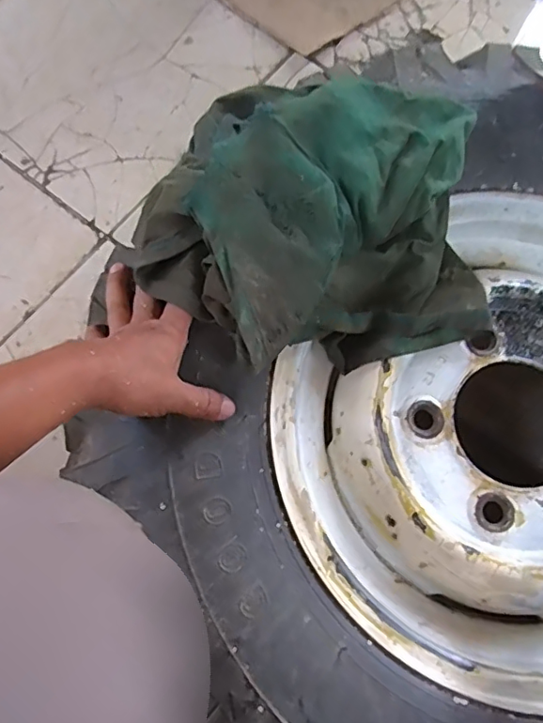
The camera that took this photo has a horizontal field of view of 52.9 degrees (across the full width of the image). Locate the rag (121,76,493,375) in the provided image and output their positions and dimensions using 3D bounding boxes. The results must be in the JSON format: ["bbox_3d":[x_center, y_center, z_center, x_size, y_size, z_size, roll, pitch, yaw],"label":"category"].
[{"bbox_3d":[0.036,-0.103,0.463,0.284,0.118,0.202,-15,75,-6],"label":"rag"}]

